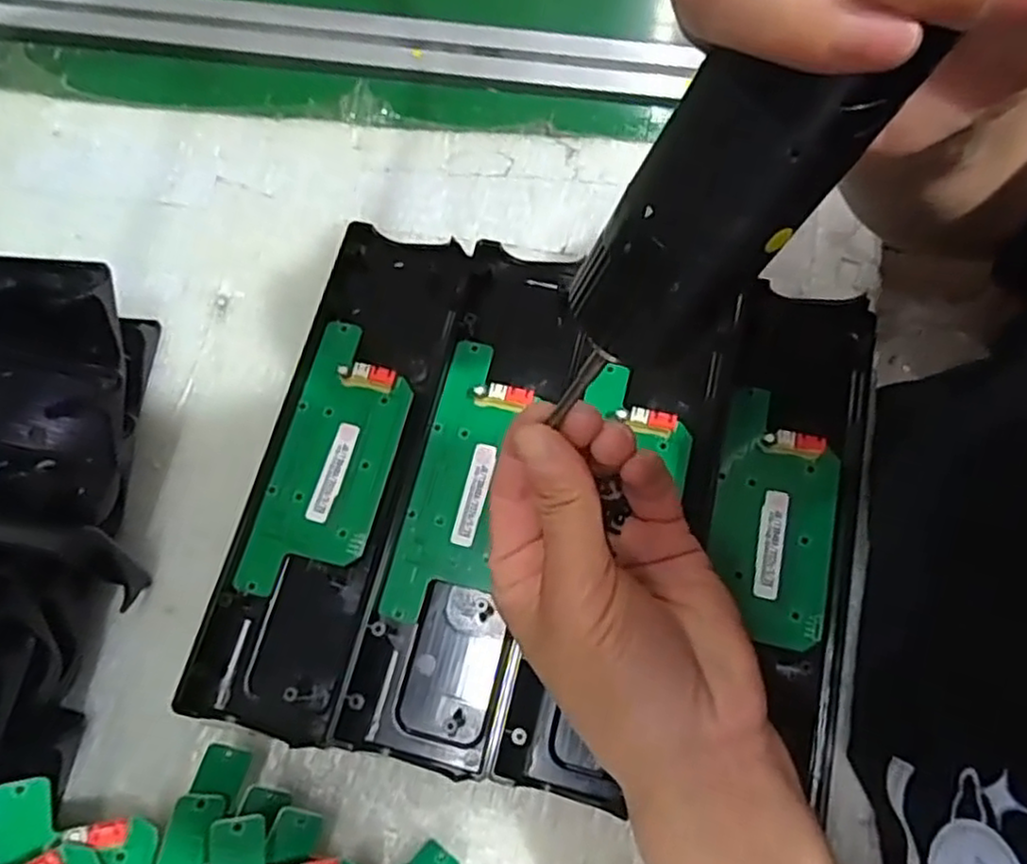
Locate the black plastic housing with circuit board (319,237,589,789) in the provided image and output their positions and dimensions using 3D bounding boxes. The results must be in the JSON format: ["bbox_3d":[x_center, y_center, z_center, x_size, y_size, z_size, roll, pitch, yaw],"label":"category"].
[{"bbox_3d":[-0.016,0.024,0.335,0.066,0.018,0.246,12,73,6],"label":"black plastic housing with circuit board"}]

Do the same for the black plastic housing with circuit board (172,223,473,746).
[{"bbox_3d":[-0.085,0.013,0.340,0.068,0.022,0.245,14,73,6],"label":"black plastic housing with circuit board"}]

